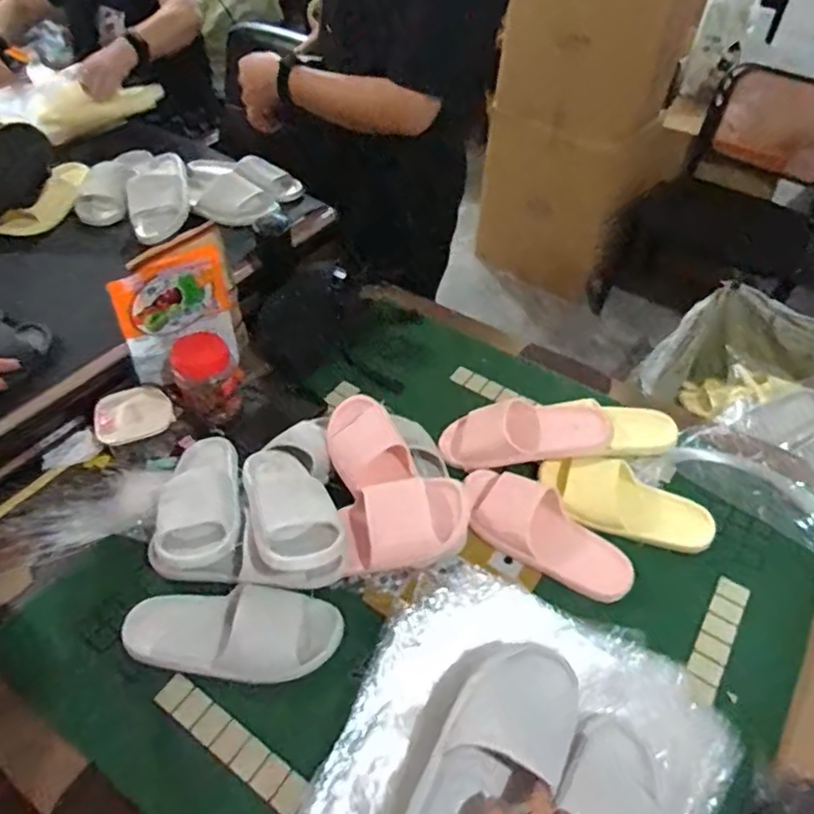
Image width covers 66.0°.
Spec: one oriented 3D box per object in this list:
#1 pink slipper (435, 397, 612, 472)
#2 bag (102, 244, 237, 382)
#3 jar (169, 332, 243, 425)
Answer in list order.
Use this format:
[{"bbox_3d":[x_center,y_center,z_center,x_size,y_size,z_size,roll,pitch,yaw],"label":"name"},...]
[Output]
[{"bbox_3d":[0.176,0.033,0.965,0.252,0.053,0.107,-7,47,13],"label":"pink slipper"},{"bbox_3d":[-0.367,-0.144,1.016,0.182,0.194,0.034,-29,50,-28],"label":"bag"},{"bbox_3d":[-0.319,-0.045,1.000,0.096,0.108,0.101,1,48,-1],"label":"jar"}]

